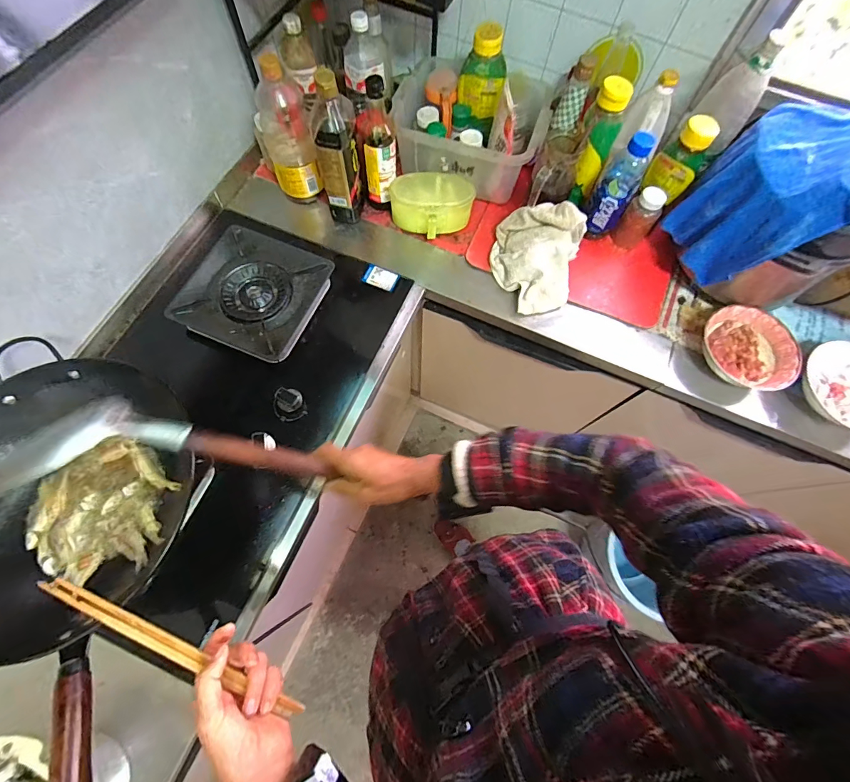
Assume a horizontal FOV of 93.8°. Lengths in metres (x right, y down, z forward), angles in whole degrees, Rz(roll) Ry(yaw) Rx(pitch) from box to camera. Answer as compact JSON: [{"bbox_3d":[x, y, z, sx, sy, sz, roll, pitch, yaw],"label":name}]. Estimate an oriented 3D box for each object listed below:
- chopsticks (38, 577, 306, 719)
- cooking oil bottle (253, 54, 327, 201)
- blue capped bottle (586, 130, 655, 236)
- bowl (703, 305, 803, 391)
[{"bbox_3d":[-0.228,0.234,0.362,0.256,0.012,0.016,27,70,1],"label":"chopsticks"},{"bbox_3d":[-0.264,-0.489,0.763,0.094,0.235,0.092,-15,70,-8],"label":"cooking oil bottle"},{"bbox_3d":[0.364,-0.384,0.756,0.072,0.179,0.060,27,70,8],"label":"blue capped bottle"},{"bbox_3d":[0.606,-0.078,0.753,0.154,0.057,0.152,1,69,-2],"label":"bowl"}]

